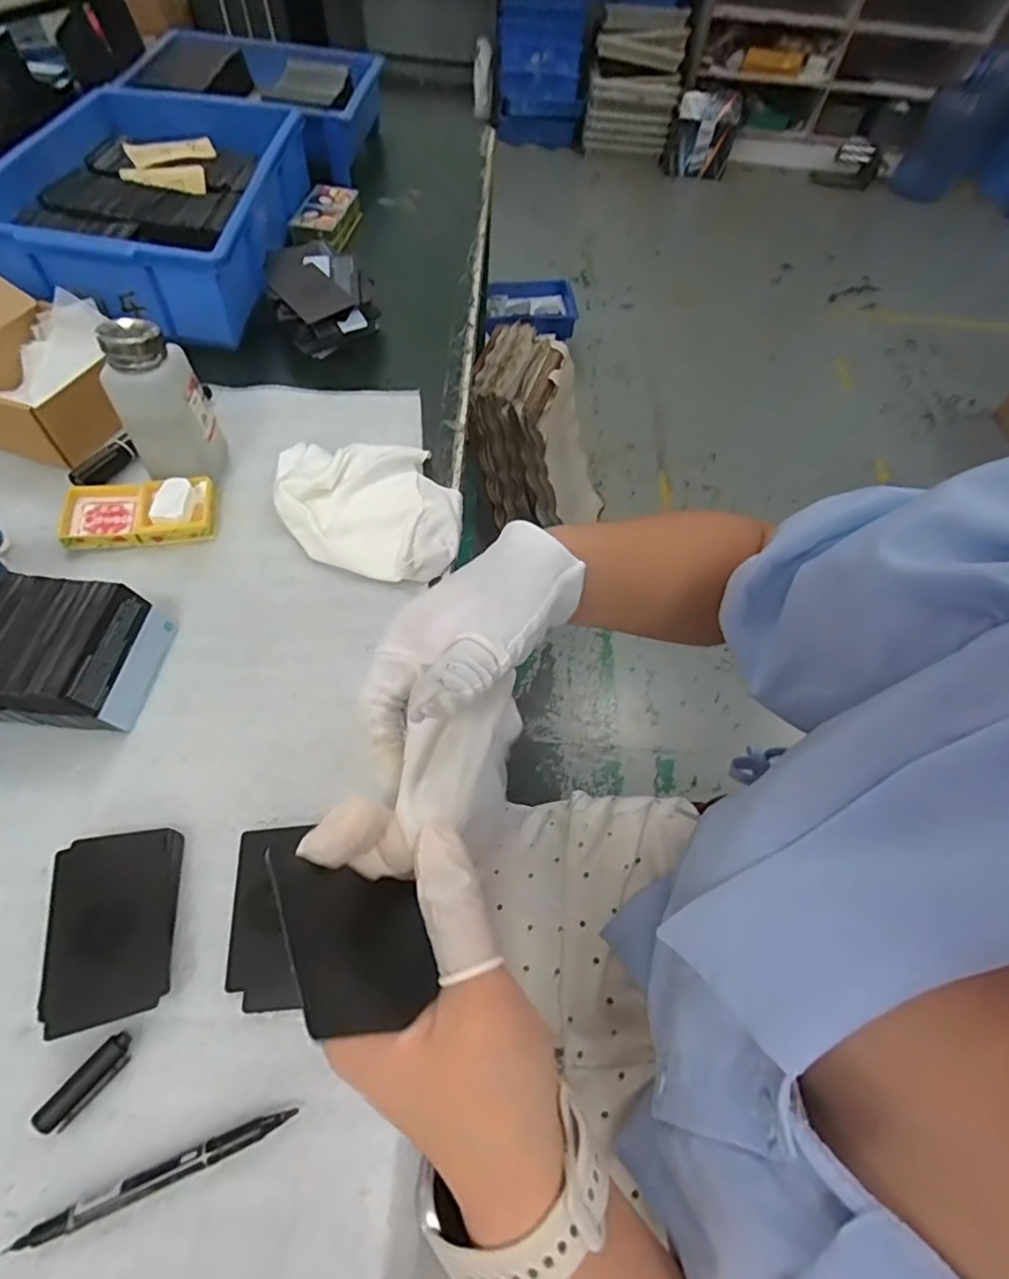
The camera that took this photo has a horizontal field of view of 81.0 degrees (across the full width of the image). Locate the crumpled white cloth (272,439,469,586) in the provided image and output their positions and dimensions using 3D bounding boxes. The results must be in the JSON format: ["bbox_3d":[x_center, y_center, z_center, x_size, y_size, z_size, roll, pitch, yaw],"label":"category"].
[{"bbox_3d":[-0.117,-0.120,0.497,0.166,0.030,0.137,14,59,4],"label":"crumpled white cloth"}]

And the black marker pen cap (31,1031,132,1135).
[{"bbox_3d":[-0.207,0.219,0.293,0.014,0.012,0.045,35,62,16],"label":"black marker pen cap"}]

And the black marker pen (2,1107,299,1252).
[{"bbox_3d":[-0.161,0.251,0.277,0.122,0.011,0.010,-18,62,-15],"label":"black marker pen"}]

